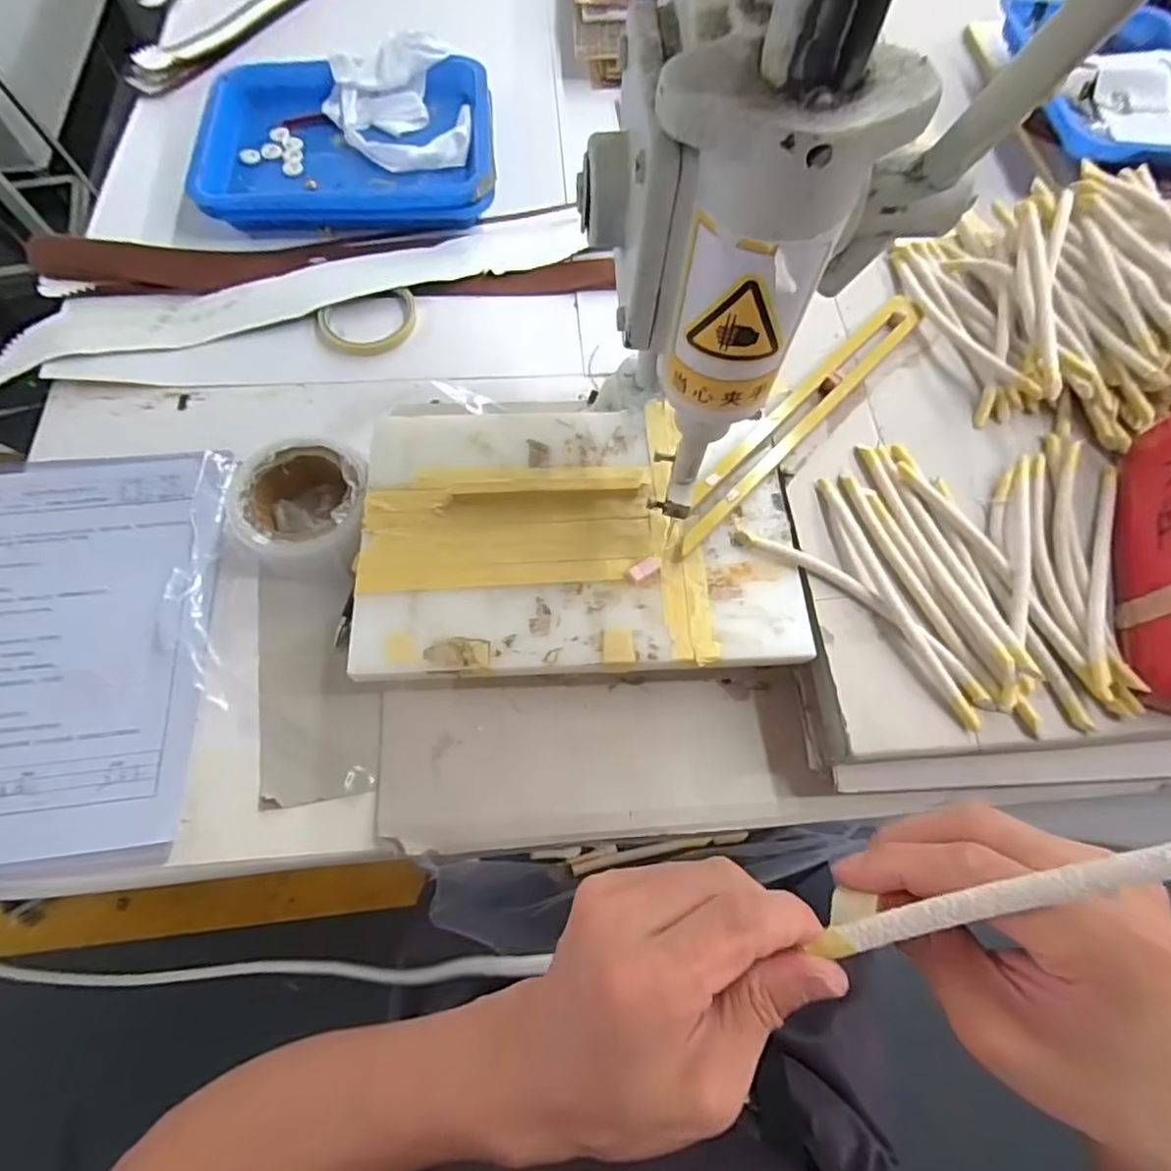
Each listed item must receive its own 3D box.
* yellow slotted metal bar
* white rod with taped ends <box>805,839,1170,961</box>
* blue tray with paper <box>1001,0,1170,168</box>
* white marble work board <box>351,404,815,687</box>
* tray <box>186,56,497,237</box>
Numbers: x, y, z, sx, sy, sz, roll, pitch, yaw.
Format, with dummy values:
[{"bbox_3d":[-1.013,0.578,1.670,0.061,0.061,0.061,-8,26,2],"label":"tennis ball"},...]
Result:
[{"bbox_3d":[0.167,-0.136,0.477,0.032,0.013,0.309,42,72,14],"label":"yellow slotted metal bar"},{"bbox_3d":[0.165,0.083,0.181,0.195,0.008,0.015,-27,69,24],"label":"white rod with taped ends"},{"bbox_3d":[0.593,-0.558,0.697,0.227,0.034,0.266,1,67,-2],"label":"blue tray with paper"},{"bbox_3d":[-0.004,-0.039,0.438,0.299,0.013,0.200,-2,69,-3],"label":"white marble work board"},{"bbox_3d":[-0.238,-0.454,0.631,0.286,0.039,0.224,-8,68,-6],"label":"tray"}]

